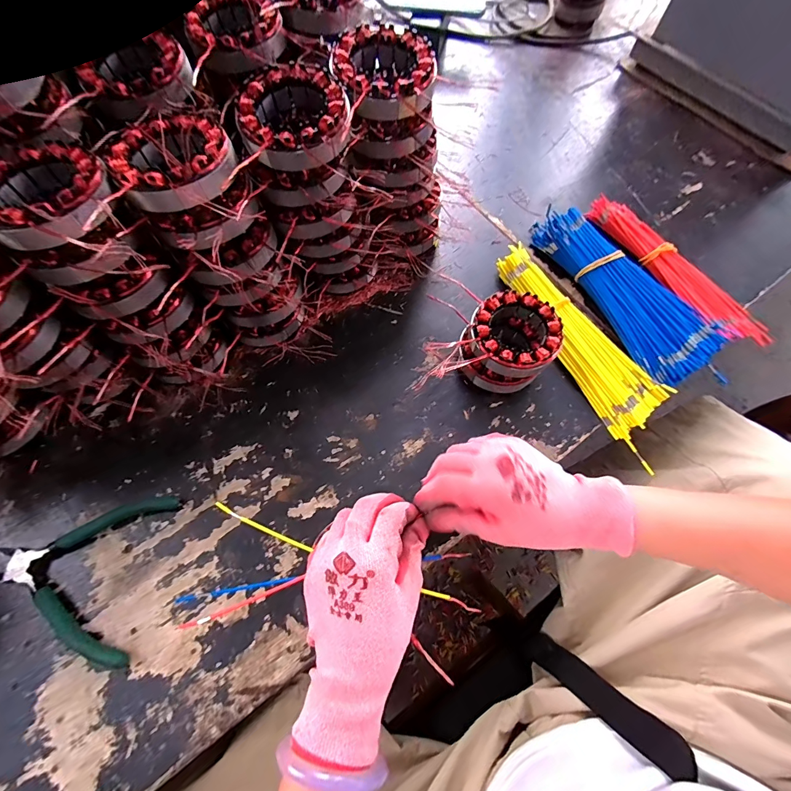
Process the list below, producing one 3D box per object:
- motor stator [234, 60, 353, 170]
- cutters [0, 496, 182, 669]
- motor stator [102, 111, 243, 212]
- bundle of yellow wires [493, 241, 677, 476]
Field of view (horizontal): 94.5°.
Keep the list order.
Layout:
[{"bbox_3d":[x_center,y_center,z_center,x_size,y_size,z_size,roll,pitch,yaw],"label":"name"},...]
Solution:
[{"bbox_3d":[-0.081,-0.222,0.294,0.086,0.032,0.090,-7,68,-6],"label":"motor stator"},{"bbox_3d":[-0.275,0.147,0.313,0.134,0.017,0.130,6,68,0],"label":"cutters"},{"bbox_3d":[-0.164,-0.175,0.274,0.082,0.026,0.091,-28,72,-13],"label":"motor stator"},{"bbox_3d":[0.211,-0.063,0.411,0.073,0.023,0.272,-23,71,-12],"label":"bundle of yellow wires"}]

